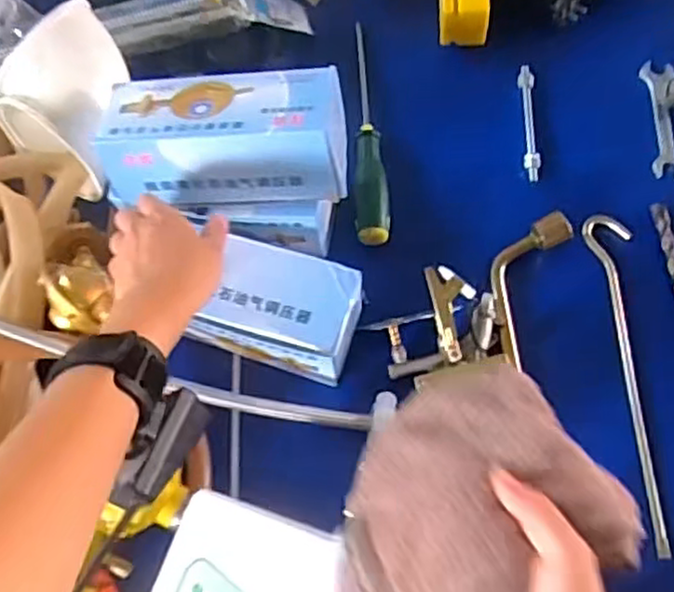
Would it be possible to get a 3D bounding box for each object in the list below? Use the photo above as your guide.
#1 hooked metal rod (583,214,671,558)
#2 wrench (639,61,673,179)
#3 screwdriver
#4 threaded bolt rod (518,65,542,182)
[{"bbox_3d":[0.251,0.063,0.595,0.037,0.011,0.285,-6,68,2],"label":"hooked metal rod"},{"bbox_3d":[0.309,-0.168,0.678,0.028,0.008,0.128,1,69,5],"label":"wrench"},{"bbox_3d":[0.034,-0.159,0.679,0.030,0.027,0.243,0,69,4],"label":"screwdriver"},{"bbox_3d":[0.183,-0.165,0.683,0.014,0.013,0.124,0,69,4],"label":"threaded bolt rod"}]

